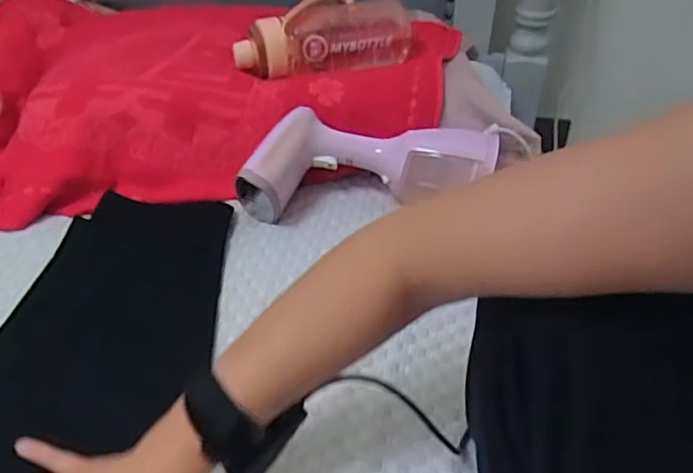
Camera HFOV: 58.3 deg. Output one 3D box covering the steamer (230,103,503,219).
[{"bbox_3d":[0.021,-0.073,0.715,0.287,0.104,0.086,-1,41,-5],"label":"steamer"}]

